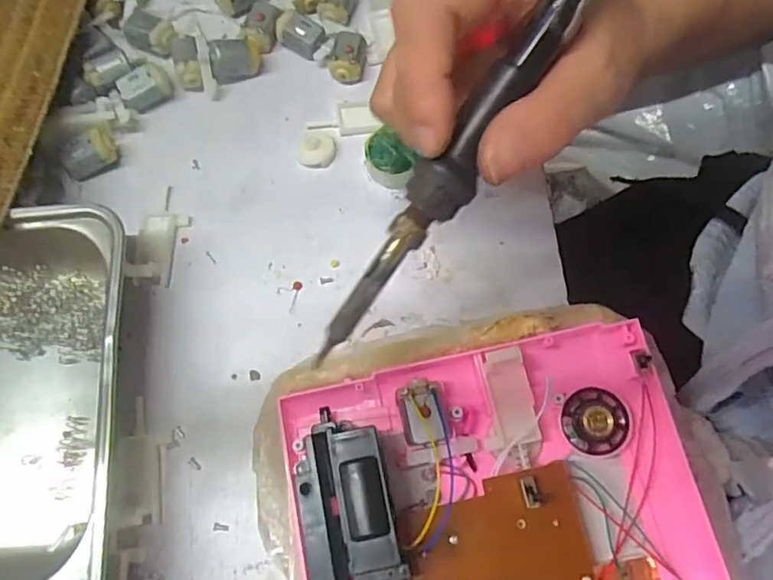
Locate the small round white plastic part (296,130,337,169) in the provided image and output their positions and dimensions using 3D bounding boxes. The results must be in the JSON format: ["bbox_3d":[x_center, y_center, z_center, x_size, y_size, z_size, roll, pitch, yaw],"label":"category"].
[{"bbox_3d":[-0.040,-0.081,0.332,0.022,0.005,0.023,1,71,-2],"label":"small round white plastic part"}]

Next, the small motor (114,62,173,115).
[{"bbox_3d":[-0.140,-0.118,0.334,0.028,0.014,0.018,-29,74,-10],"label":"small motor"}]

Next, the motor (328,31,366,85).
[{"bbox_3d":[-0.024,-0.141,0.347,0.022,0.017,0.031,-2,59,-3],"label":"motor"}]

